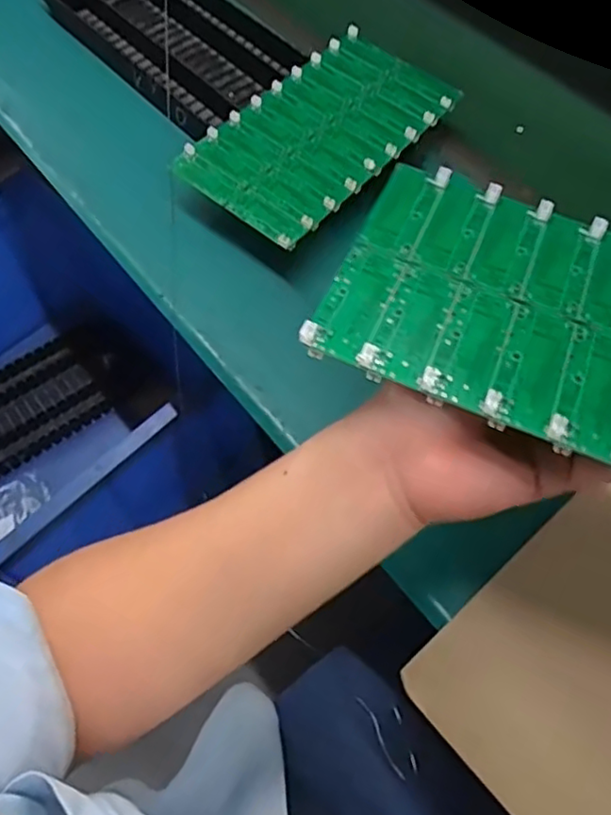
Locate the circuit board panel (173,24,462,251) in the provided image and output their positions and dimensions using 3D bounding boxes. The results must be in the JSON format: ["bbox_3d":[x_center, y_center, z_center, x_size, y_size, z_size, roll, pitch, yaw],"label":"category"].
[{"bbox_3d":[0.016,-0.245,0.558,0.133,0.014,0.243,37,66,19],"label":"circuit board panel"}]

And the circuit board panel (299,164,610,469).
[{"bbox_3d":[0.138,-0.034,0.292,0.245,0.015,0.133,21,62,11],"label":"circuit board panel"}]

